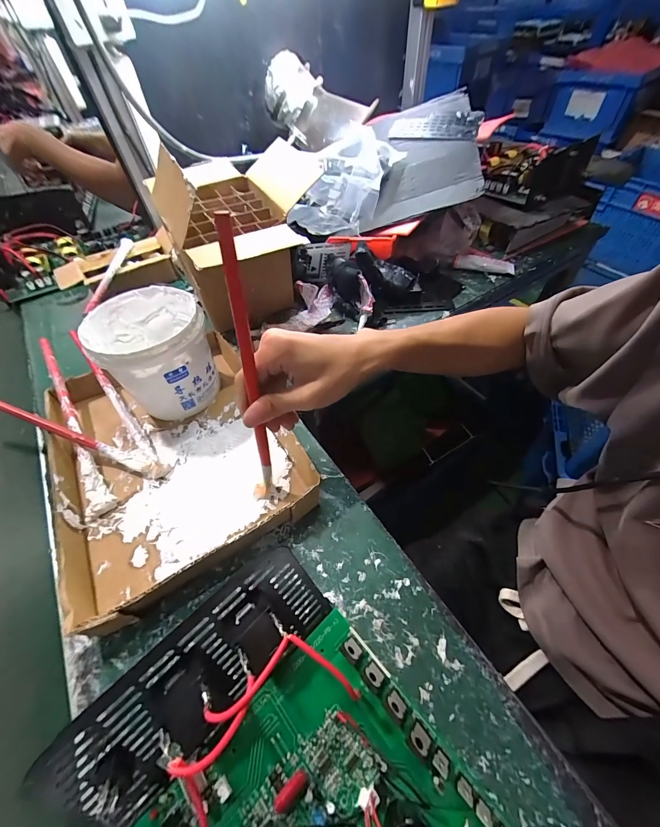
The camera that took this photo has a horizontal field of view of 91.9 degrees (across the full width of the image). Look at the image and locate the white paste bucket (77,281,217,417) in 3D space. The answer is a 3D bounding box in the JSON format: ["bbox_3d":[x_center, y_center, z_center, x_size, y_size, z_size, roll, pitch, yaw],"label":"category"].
[{"bbox_3d":[-0.203,-0.070,0.394,0.113,0.115,0.118,-2,54,3],"label":"white paste bucket"}]

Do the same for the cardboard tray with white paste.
[{"bbox_3d":[-0.186,0.028,0.370,0.243,0.038,0.315,-29,58,-16],"label":"cardboard tray with white paste"}]

